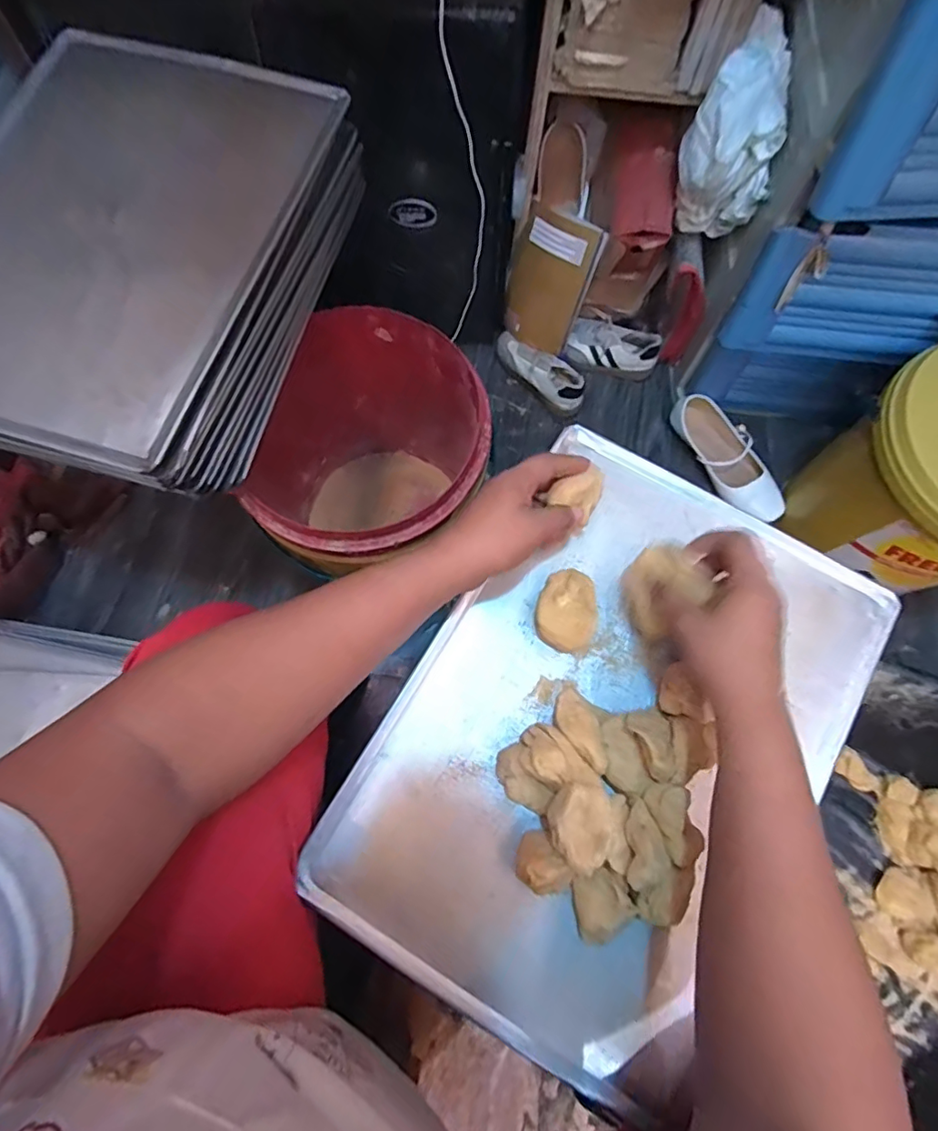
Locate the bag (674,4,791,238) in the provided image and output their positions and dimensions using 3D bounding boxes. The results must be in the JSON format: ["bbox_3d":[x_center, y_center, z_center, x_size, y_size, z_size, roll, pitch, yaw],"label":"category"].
[{"bbox_3d":[0.338,-0.546,0.702,0.114,0.175,0.146,16,70,5],"label":"bag"}]

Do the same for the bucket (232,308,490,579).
[{"bbox_3d":[-0.121,-0.110,0.725,0.268,0.318,0.279,0,69,-1],"label":"bucket"}]

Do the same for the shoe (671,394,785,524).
[{"bbox_3d":[0.437,-0.180,0.911,0.095,0.058,0.244,-25,72,-10],"label":"shoe"}]

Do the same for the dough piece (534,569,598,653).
[{"bbox_3d":[0.081,0.037,0.449,0.047,0.027,0.061,12,70,4],"label":"dough piece"}]

